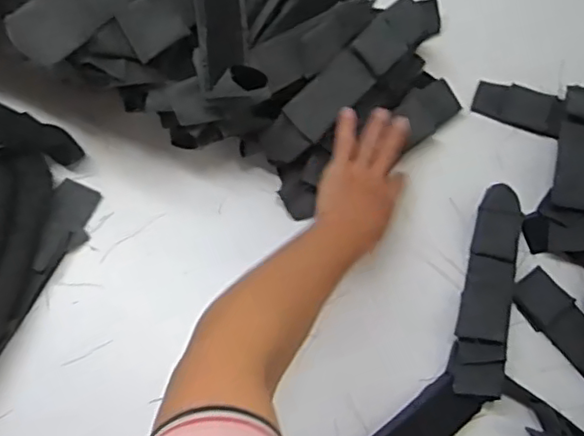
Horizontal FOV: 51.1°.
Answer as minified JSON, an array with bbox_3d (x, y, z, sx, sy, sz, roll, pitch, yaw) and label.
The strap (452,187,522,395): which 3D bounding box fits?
[{"bbox_3d":[0.197,0.064,0.604,0.046,0.028,0.222,16,70,3],"label":"strap"}]

